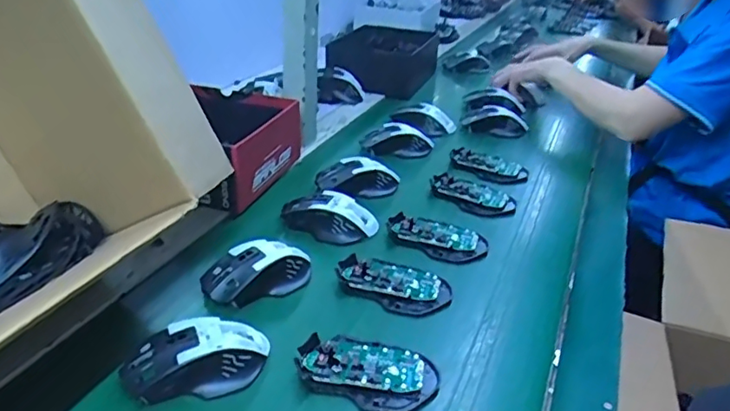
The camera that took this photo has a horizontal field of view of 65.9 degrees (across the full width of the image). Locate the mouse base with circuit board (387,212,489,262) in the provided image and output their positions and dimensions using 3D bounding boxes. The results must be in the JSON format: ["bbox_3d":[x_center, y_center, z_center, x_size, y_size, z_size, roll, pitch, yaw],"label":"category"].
[{"bbox_3d":[0.085,0.033,0.666,0.115,0.013,0.065,18,30,23],"label":"mouse base with circuit board"}]

